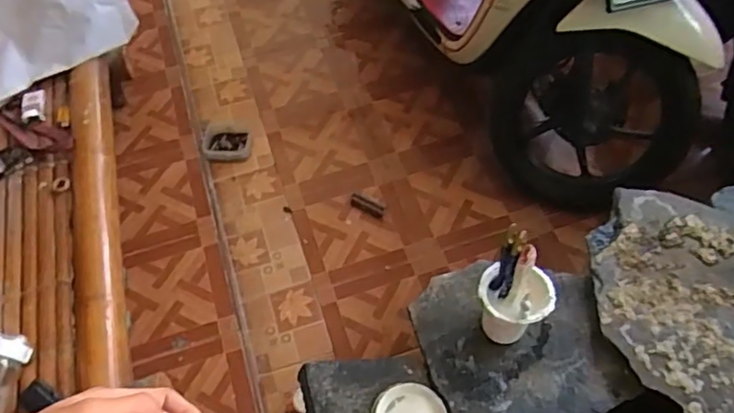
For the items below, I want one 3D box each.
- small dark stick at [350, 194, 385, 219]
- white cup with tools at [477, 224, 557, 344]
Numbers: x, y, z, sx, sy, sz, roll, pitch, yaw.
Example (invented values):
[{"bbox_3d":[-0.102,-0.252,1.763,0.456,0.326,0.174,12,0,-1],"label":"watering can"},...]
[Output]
[{"bbox_3d":[0.002,0.000,1.637,0.103,0.012,0.038,25,62,19],"label":"small dark stick"},{"bbox_3d":[0.199,0.118,0.796,0.093,0.192,0.087,-2,57,3],"label":"white cup with tools"}]

